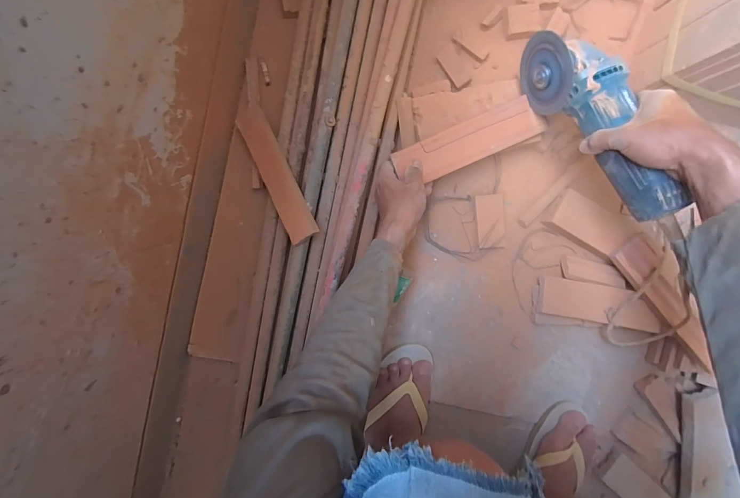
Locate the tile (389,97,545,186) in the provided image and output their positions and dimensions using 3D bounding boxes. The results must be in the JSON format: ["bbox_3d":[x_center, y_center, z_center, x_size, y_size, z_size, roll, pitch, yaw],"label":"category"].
[{"bbox_3d":[0.146,-0.159,0.478,0.223,0.015,0.062,-20,95,2],"label":"tile"}]

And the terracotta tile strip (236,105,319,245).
[{"bbox_3d":[-0.140,-0.114,0.477,0.045,0.012,0.219,-26,81,0],"label":"terracotta tile strip"}]

